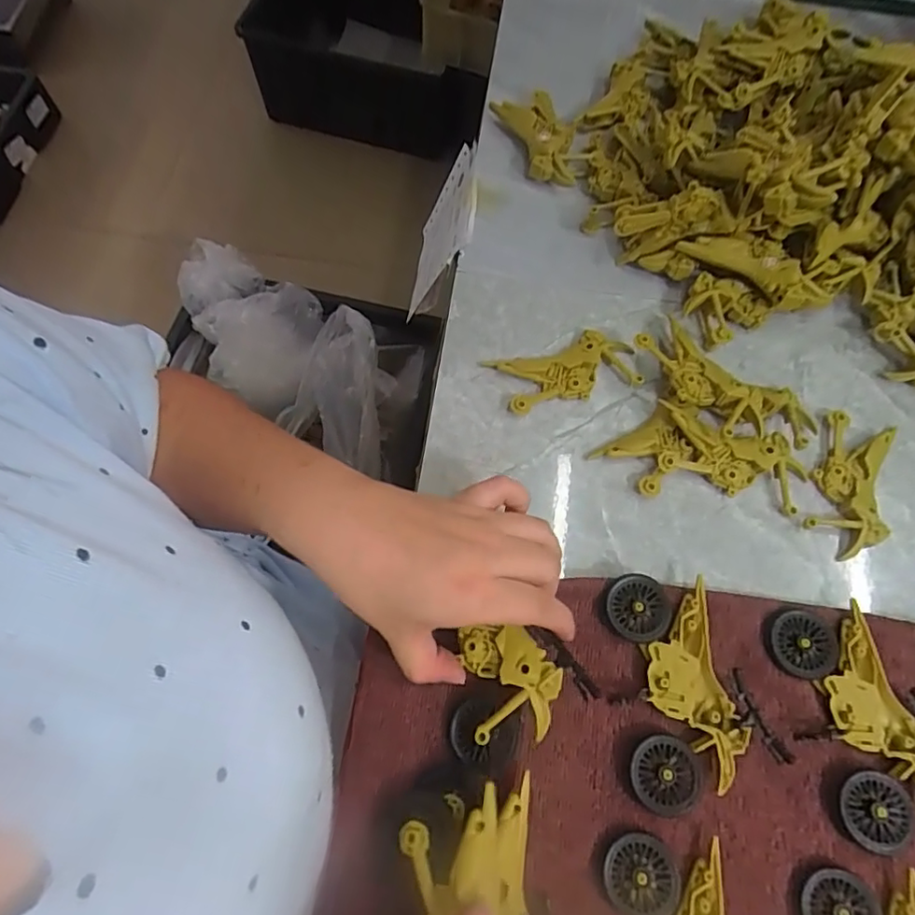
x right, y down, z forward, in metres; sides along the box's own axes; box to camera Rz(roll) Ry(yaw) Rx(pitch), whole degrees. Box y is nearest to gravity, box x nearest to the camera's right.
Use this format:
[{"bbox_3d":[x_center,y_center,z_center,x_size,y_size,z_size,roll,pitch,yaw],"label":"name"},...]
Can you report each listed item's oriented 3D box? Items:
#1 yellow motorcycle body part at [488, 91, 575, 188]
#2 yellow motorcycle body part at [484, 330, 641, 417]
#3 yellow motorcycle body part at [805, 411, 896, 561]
[{"bbox_3d":[0.070,-0.265,0.478,0.047,0.026,0.098,-20,68,-10],"label":"yellow motorcycle body part"},{"bbox_3d":[0.075,-0.060,0.398,0.099,0.011,0.046,-14,68,-8],"label":"yellow motorcycle body part"},{"bbox_3d":[0.255,0.018,0.373,0.047,0.012,0.093,22,67,8],"label":"yellow motorcycle body part"}]

